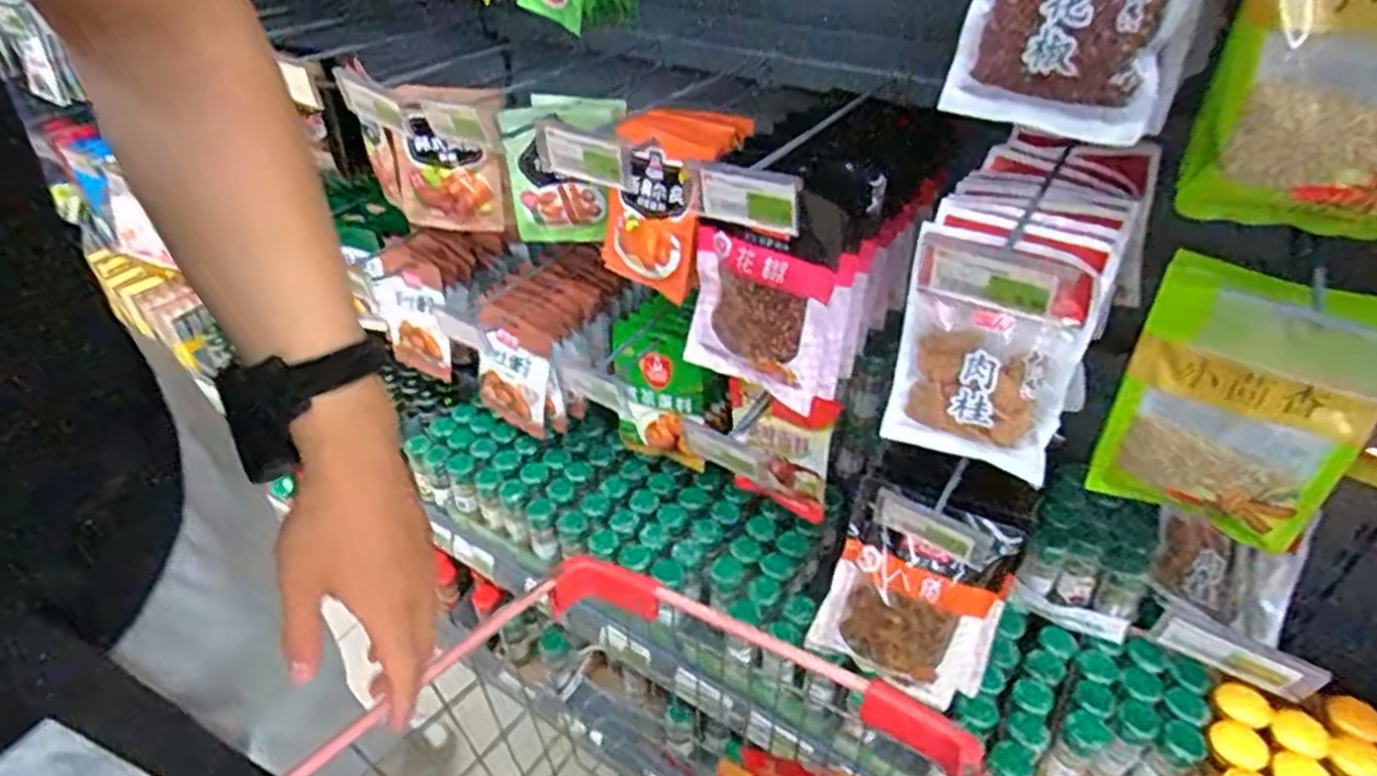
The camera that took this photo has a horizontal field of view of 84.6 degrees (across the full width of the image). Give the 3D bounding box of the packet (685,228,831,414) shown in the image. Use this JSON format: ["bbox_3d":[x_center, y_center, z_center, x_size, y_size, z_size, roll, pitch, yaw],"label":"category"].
[{"bbox_3d":[0.062,-0.068,0.707,0.137,0.151,0.025,26,45,29],"label":"packet"}]

